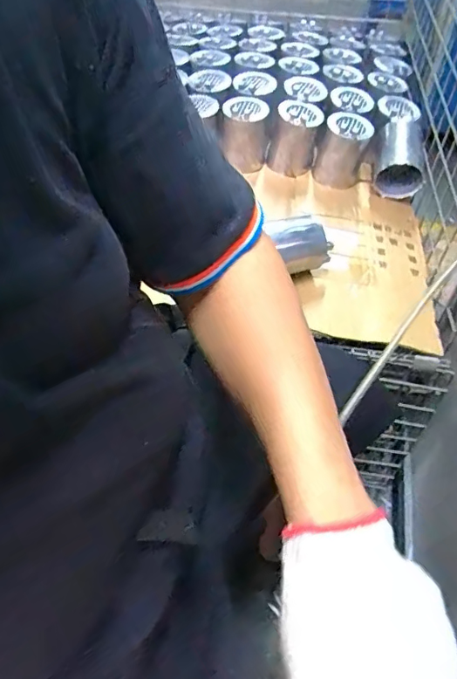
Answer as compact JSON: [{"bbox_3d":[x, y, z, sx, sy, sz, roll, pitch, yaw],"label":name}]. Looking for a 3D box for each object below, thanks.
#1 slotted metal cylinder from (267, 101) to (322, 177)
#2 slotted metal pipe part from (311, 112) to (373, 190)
[{"bbox_3d":[0.131,-0.398,0.991,0.095,0.113,0.086,8,51,5],"label":"slotted metal cylinder"},{"bbox_3d":[0.223,-0.372,0.981,0.096,0.110,0.081,12,52,8],"label":"slotted metal pipe part"}]

